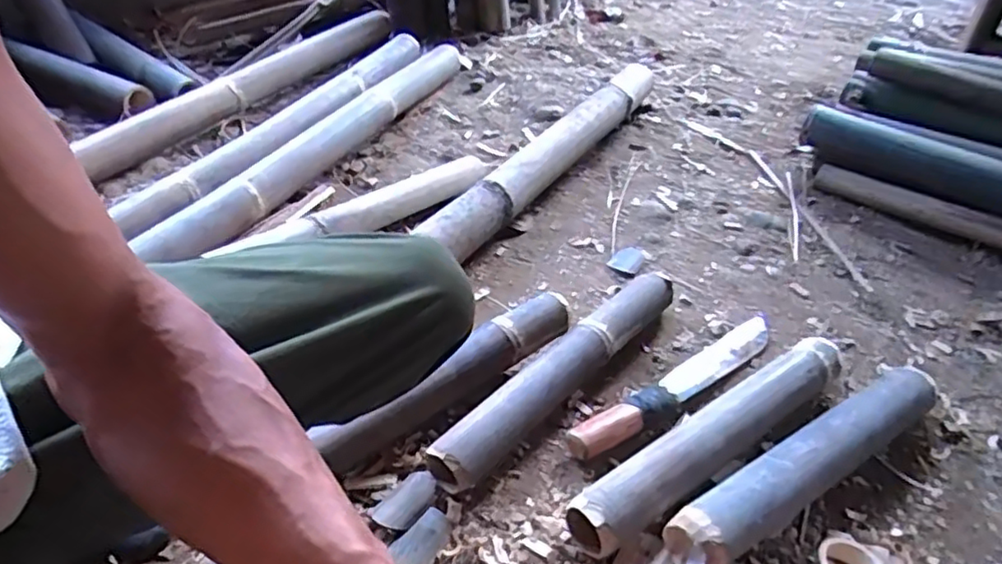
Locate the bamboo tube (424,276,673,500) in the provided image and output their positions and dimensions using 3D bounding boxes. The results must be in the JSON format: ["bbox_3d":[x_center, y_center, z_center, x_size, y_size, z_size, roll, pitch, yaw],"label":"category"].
[{"bbox_3d":[0.073,0.094,0.731,0.069,0.054,0.393,30,47,28],"label":"bamboo tube"}]

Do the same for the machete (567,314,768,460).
[{"bbox_3d":[0.212,0.109,0.746,0.344,0.031,0.043,-25,47,-29],"label":"machete"}]

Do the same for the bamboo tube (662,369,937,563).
[{"bbox_3d":[0.315,0.175,0.649,0.405,0.062,0.060,-22,46,-27],"label":"bamboo tube"}]

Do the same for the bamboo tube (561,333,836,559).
[{"bbox_3d":[0.223,0.154,0.665,0.381,0.054,0.057,-26,48,-30],"label":"bamboo tube"}]

